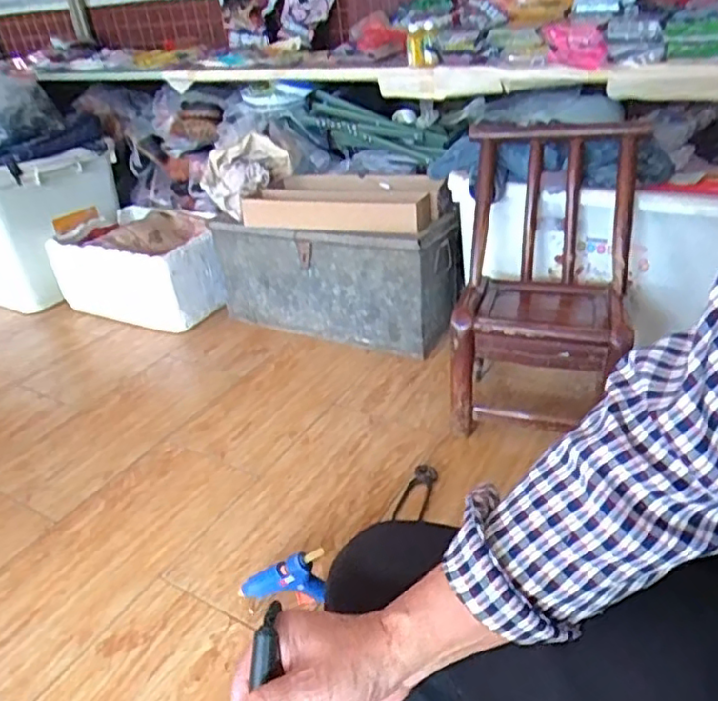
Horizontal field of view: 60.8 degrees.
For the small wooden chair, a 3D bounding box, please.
[{"bbox_3d":[0.389,-0.156,1.303,0.329,0.529,0.436,6,33,13],"label":"small wooden chair"}]

